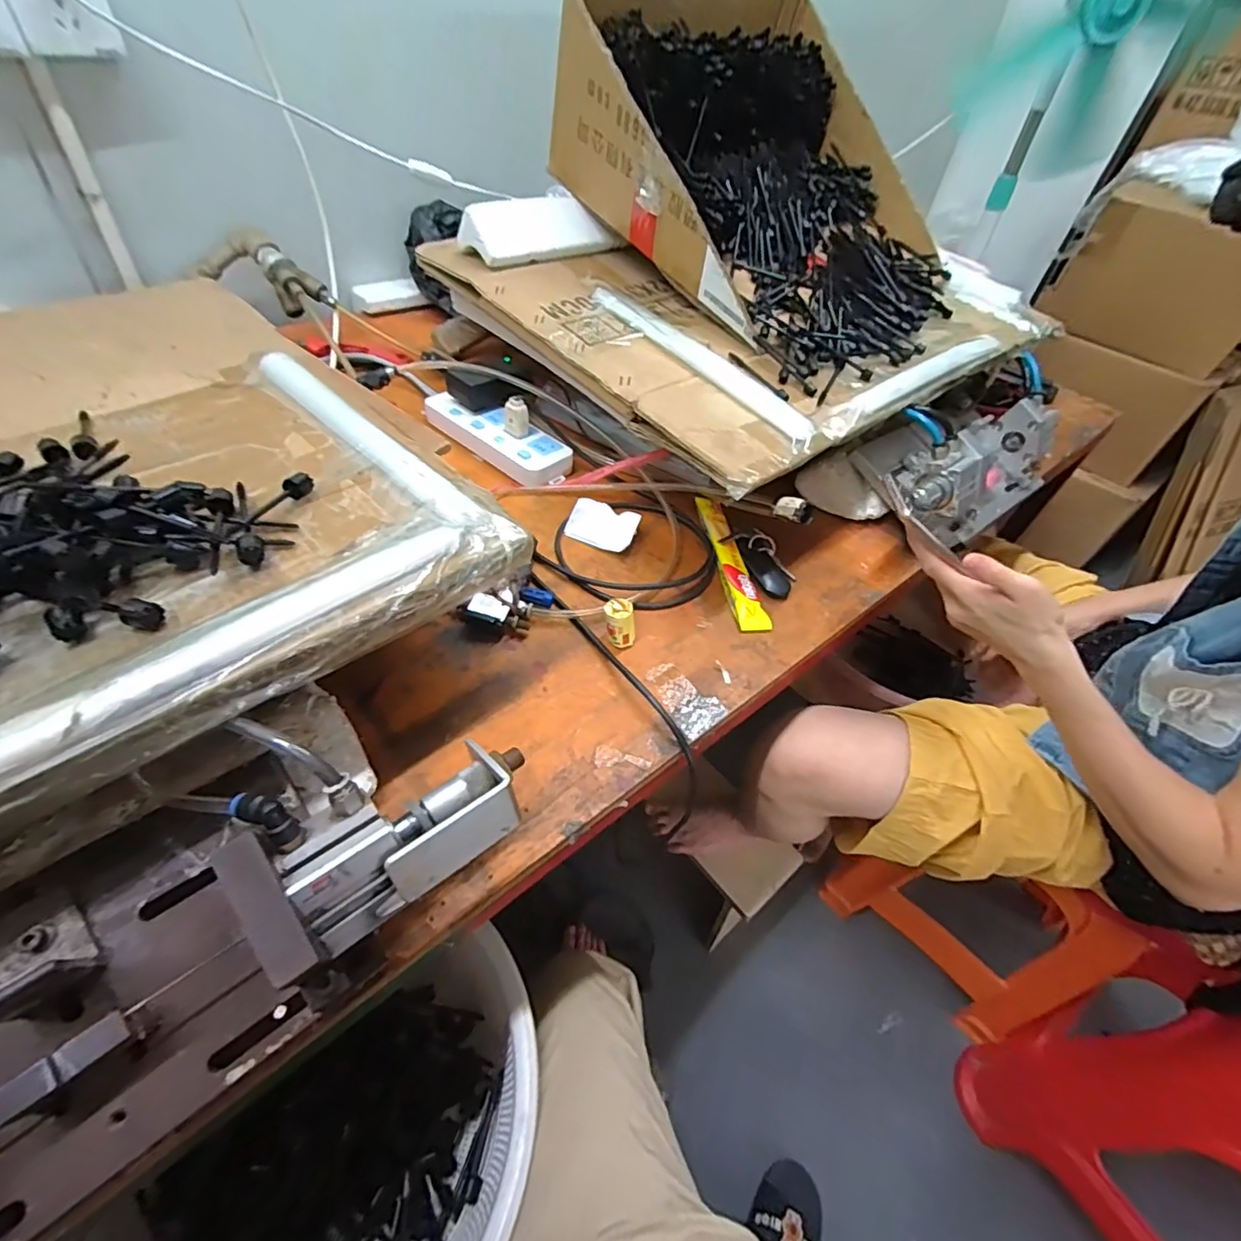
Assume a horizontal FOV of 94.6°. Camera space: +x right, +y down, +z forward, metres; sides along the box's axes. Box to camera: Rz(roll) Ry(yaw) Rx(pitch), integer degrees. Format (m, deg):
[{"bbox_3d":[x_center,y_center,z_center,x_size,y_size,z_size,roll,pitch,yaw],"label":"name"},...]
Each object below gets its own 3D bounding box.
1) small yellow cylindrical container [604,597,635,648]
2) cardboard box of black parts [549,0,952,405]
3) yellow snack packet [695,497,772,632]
[{"bbox_3d":[-0.001,0.003,0.513,0.027,0.039,0.025,3,47,-4],"label":"small yellow cylindrical container"},{"bbox_3d":[0.230,-0.568,0.726,0.459,0.263,0.461,-32,58,-30],"label":"cardboard box of black parts"},{"bbox_3d":[0.114,-0.067,0.613,0.032,0.012,0.199,-4,48,-10],"label":"yellow snack packet"}]

